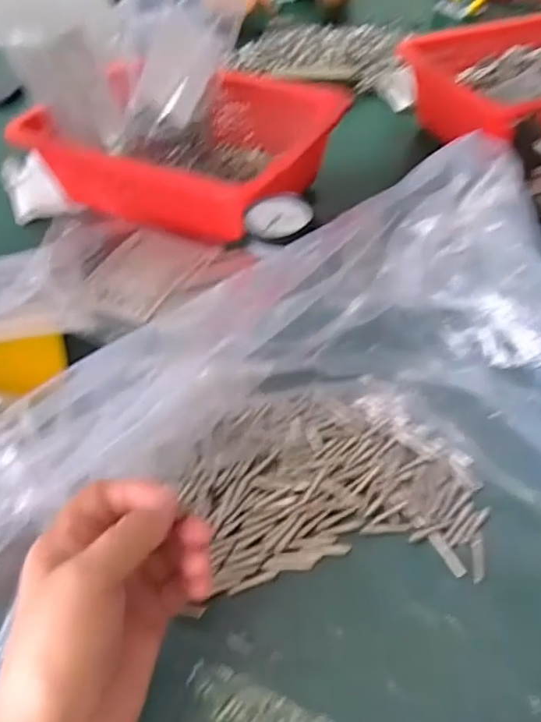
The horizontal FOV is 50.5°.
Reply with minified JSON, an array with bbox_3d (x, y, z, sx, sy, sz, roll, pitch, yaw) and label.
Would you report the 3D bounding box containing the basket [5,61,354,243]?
[{"bbox_3d":[-0.088,-0.227,0.602,0.298,0.077,0.233,22,52,22],"label":"basket"}]

